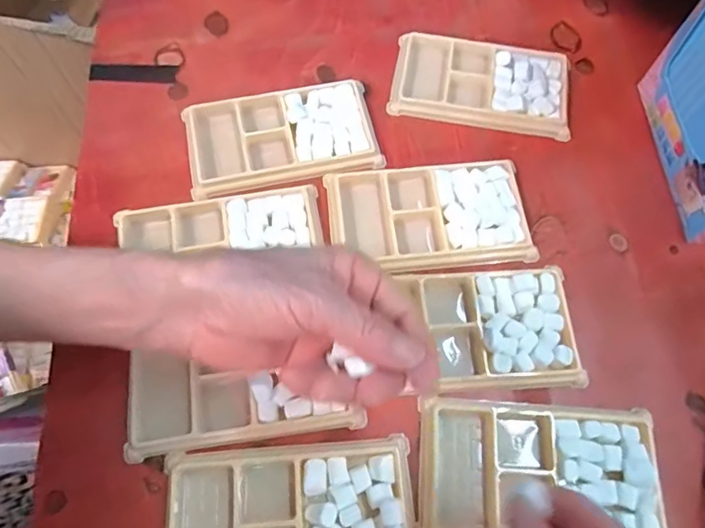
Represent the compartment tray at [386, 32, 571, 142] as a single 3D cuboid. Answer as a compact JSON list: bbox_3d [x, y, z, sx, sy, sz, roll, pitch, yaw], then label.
[{"bbox_3d":[0.100,-0.142,0.402,0.134,0.017,0.080,14,58,8],"label":"compartment tray"}]

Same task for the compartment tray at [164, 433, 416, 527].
[{"bbox_3d":[-0.034,0.138,0.281,0.134,0.019,0.076,-4,57,-3],"label":"compartment tray"}]

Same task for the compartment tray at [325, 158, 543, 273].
[{"bbox_3d":[0.053,-0.032,0.360,0.132,0.021,0.076,-5,58,-4],"label":"compartment tray"}]

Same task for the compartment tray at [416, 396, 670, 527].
[{"bbox_3d":[0.106,0.115,0.295,0.136,0.016,0.073,1,57,-1],"label":"compartment tray"}]

